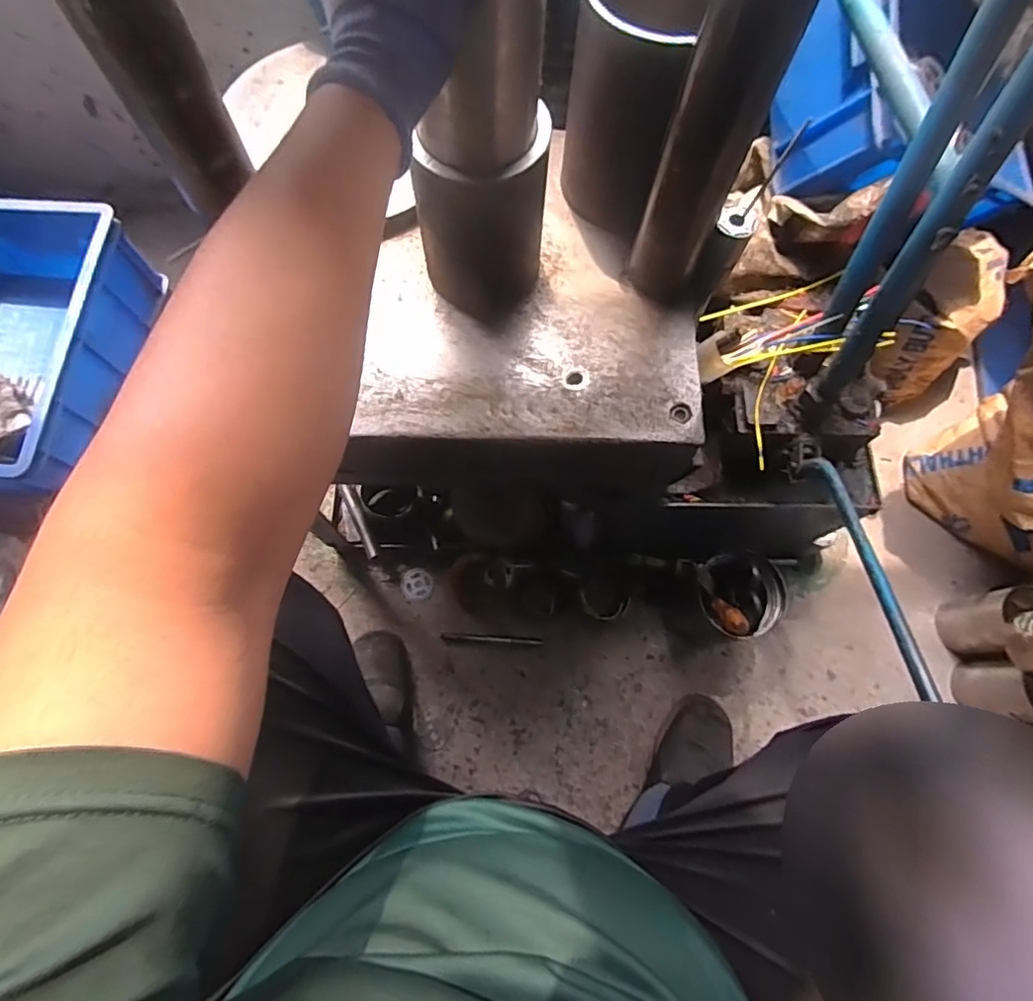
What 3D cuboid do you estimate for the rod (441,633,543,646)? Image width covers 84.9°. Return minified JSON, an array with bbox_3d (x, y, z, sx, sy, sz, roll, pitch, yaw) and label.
[{"bbox_3d":[-0.038,0.214,0.875,0.155,0.014,0.011,5,71,0],"label":"rod"}]

